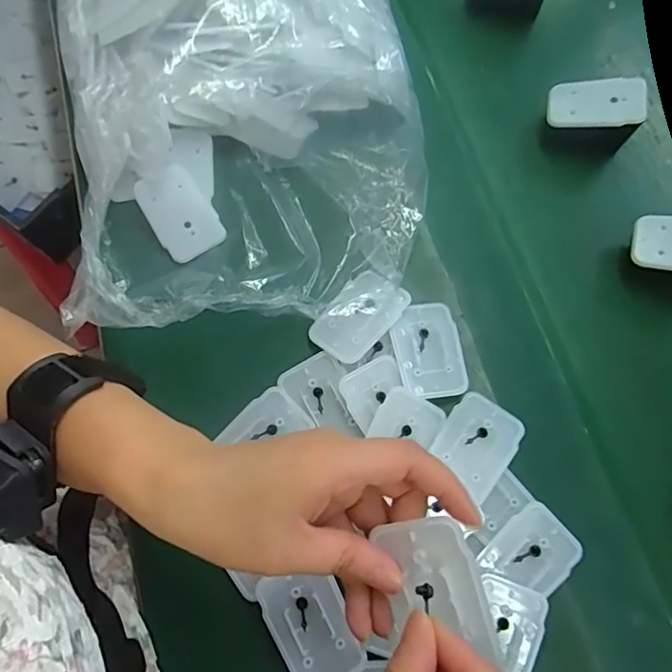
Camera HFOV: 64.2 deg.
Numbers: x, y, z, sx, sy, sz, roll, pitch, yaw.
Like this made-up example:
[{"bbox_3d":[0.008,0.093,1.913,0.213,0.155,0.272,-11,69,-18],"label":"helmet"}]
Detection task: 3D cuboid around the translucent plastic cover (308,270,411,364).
[{"bbox_3d":[0.016,-0.013,0.369,0.041,0.007,0.065,39,74,14],"label":"translucent plastic cover"}]

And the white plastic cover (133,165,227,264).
[{"bbox_3d":[-0.117,-0.091,0.399,0.045,0.005,0.068,-31,93,-11],"label":"white plastic cover"}]

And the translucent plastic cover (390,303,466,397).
[{"bbox_3d":[0.061,0.010,0.361,0.043,0.014,0.066,-6,69,-2],"label":"translucent plastic cover"}]

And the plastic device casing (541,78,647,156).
[{"bbox_3d":[0.200,-0.174,0.423,0.065,0.046,0.039,7,69,3],"label":"plastic device casing"}]

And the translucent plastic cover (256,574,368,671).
[{"bbox_3d":[-0.015,0.170,0.310,0.041,0.005,0.066,-27,71,-9],"label":"translucent plastic cover"}]

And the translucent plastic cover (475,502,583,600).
[{"bbox_3d":[0.116,0.130,0.317,0.053,0.004,0.043,-42,74,-14],"label":"translucent plastic cover"}]

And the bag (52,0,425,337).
[{"bbox_3d":[-0.069,-0.175,0.401,0.273,0.085,0.341,-10,69,-4],"label":"bag"}]

